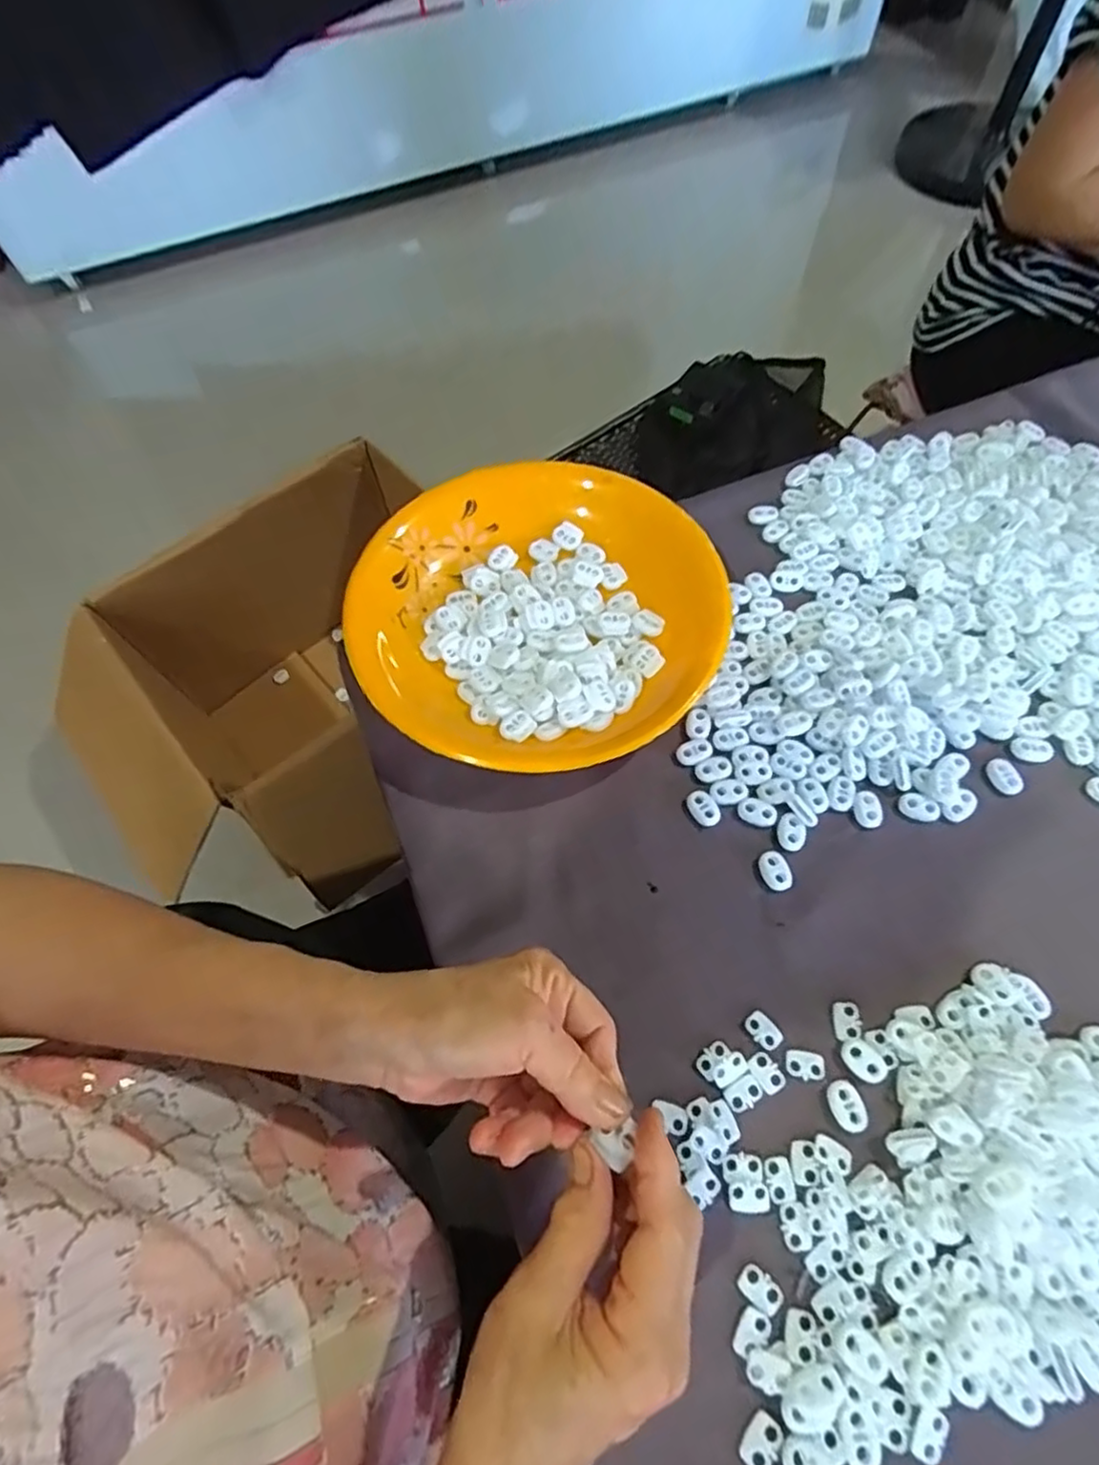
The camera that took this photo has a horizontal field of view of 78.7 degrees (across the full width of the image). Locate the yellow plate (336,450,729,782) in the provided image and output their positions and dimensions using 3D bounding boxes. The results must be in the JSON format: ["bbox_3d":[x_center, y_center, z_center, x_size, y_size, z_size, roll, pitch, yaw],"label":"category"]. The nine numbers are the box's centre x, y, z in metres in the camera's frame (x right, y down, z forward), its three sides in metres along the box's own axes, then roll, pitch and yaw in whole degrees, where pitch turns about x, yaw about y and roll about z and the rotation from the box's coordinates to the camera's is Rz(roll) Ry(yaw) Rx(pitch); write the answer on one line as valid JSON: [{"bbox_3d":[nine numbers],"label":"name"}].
[{"bbox_3d":[-0.010,-0.081,0.444,0.229,0.039,0.234,-1,63,1],"label":"yellow plate"}]

